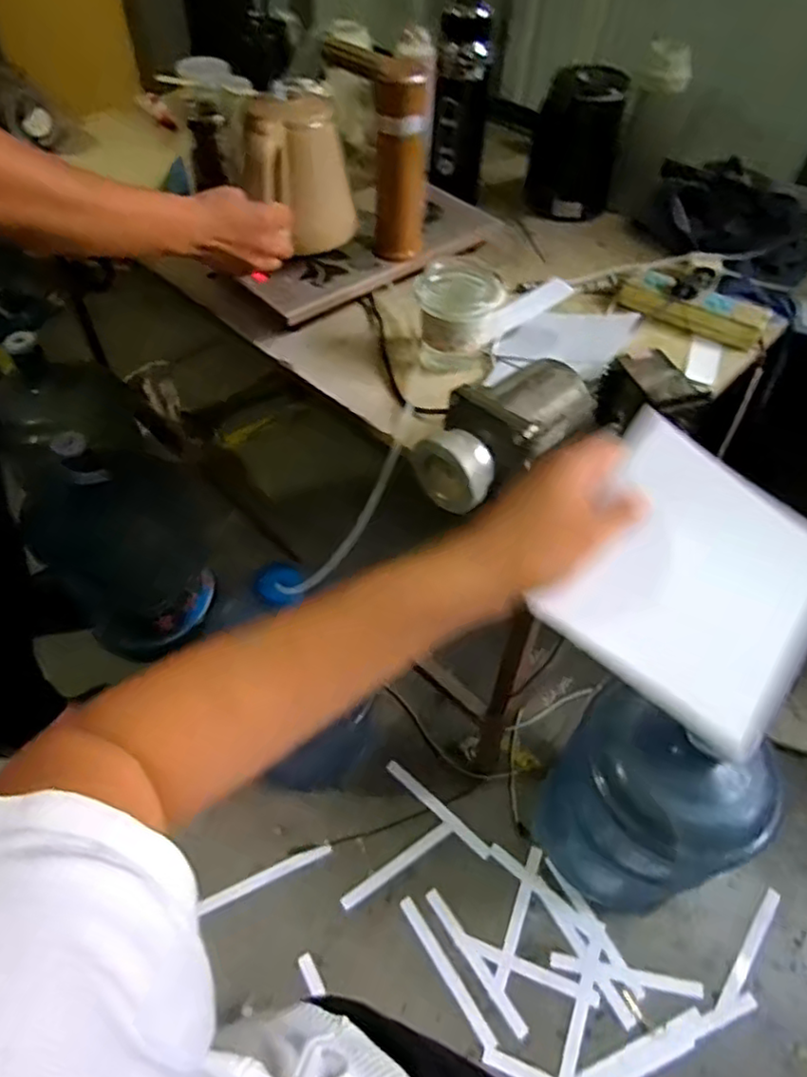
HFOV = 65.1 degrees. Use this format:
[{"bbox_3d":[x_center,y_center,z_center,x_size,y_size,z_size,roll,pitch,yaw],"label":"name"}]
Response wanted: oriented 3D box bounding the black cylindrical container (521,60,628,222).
[{"bbox_3d":[0.253,-0.573,0.922,0.123,0.168,0.117,13,51,7],"label":"black cylindrical container"}]

